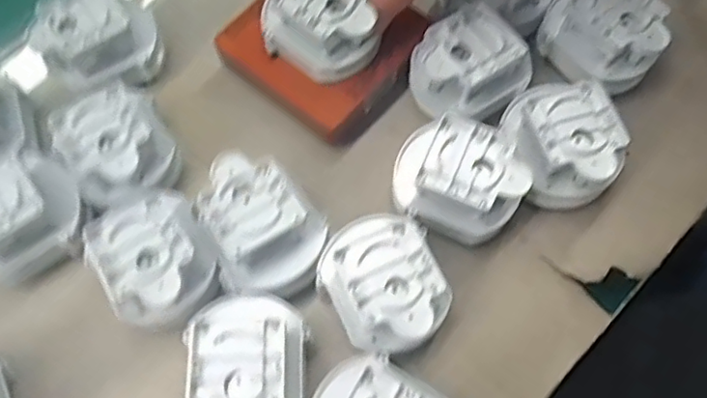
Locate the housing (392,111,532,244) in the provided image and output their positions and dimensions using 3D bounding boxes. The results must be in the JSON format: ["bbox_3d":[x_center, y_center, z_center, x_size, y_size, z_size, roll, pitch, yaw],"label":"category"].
[{"bbox_3d":[0.057,-0.009,0.340,0.069,0.047,0.055,27,71,12],"label":"housing"}]

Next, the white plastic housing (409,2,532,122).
[{"bbox_3d":[0.070,-0.079,0.364,0.071,0.040,0.057,-35,71,-12],"label":"white plastic housing"}]

